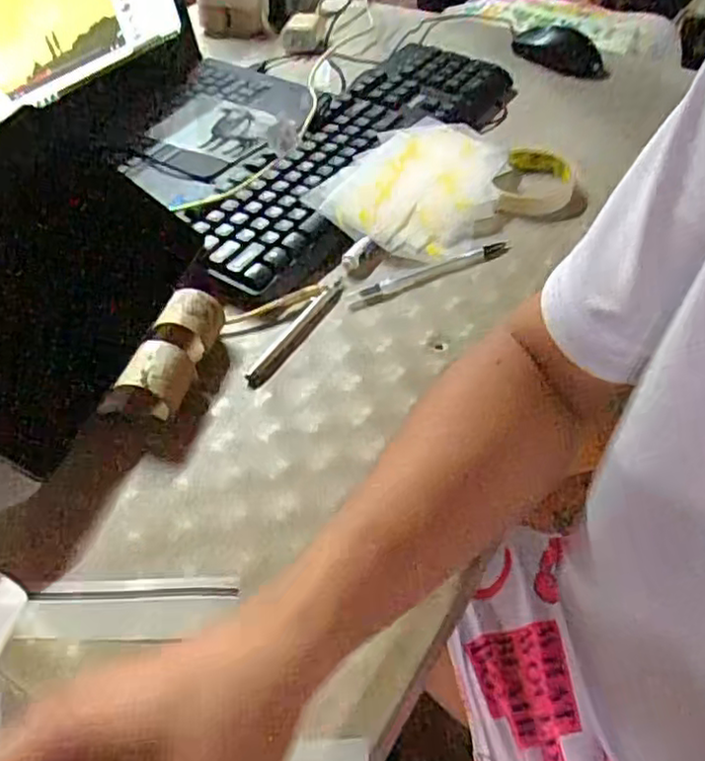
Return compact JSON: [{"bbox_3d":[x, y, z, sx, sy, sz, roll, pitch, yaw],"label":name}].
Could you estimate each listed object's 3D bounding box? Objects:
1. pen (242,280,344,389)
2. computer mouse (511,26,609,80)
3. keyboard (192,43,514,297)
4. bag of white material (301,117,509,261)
[{"bbox_3d":[-0.040,-0.040,0.530,0.018,0.013,0.125,20,50,22],"label":"pen"},{"bbox_3d":[0.246,-0.387,0.803,0.110,0.031,0.066,16,48,18],"label":"computer mouse"},{"bbox_3d":[-0.003,-0.234,0.682,0.140,0.039,0.443,28,53,28],"label":"keyboard"},{"bbox_3d":[0.066,-0.186,0.640,0.137,0.031,0.196,23,51,24],"label":"bag of white material"}]

